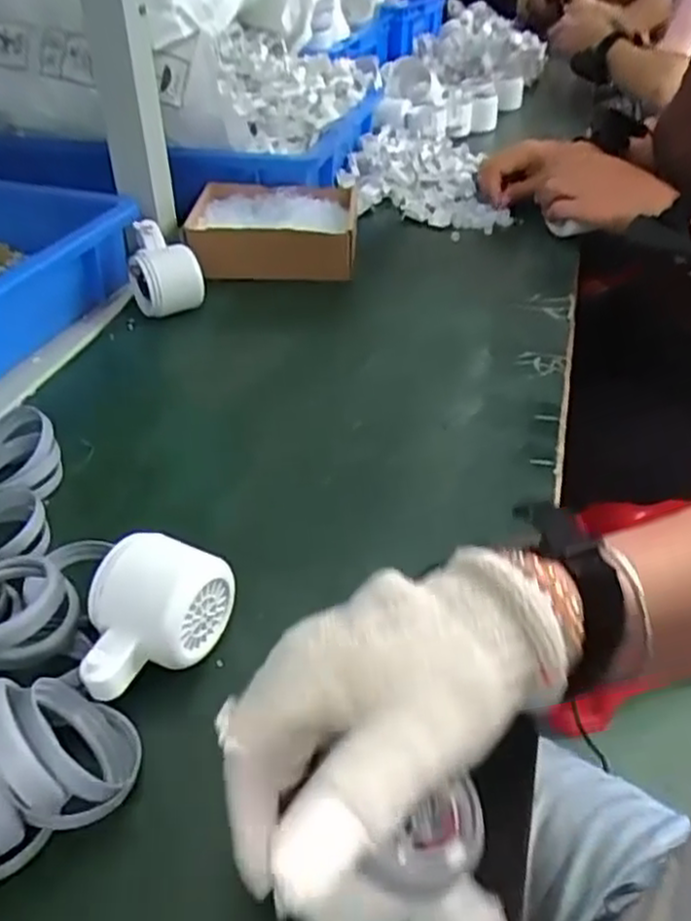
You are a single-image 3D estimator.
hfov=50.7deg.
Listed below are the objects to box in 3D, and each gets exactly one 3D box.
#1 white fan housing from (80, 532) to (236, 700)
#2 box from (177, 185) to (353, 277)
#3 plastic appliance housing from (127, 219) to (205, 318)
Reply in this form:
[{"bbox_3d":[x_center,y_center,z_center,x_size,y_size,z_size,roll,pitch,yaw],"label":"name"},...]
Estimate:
[{"bbox_3d":[-0.099,0.078,0.366,0.055,0.057,0.084,33,47,30],"label":"white fan housing"},{"bbox_3d":[-0.077,-0.245,0.785,0.174,0.058,0.147,2,39,2],"label":"box"},{"bbox_3d":[-0.166,-0.173,0.681,0.059,0.077,0.063,-19,43,-23],"label":"plastic appliance housing"}]

